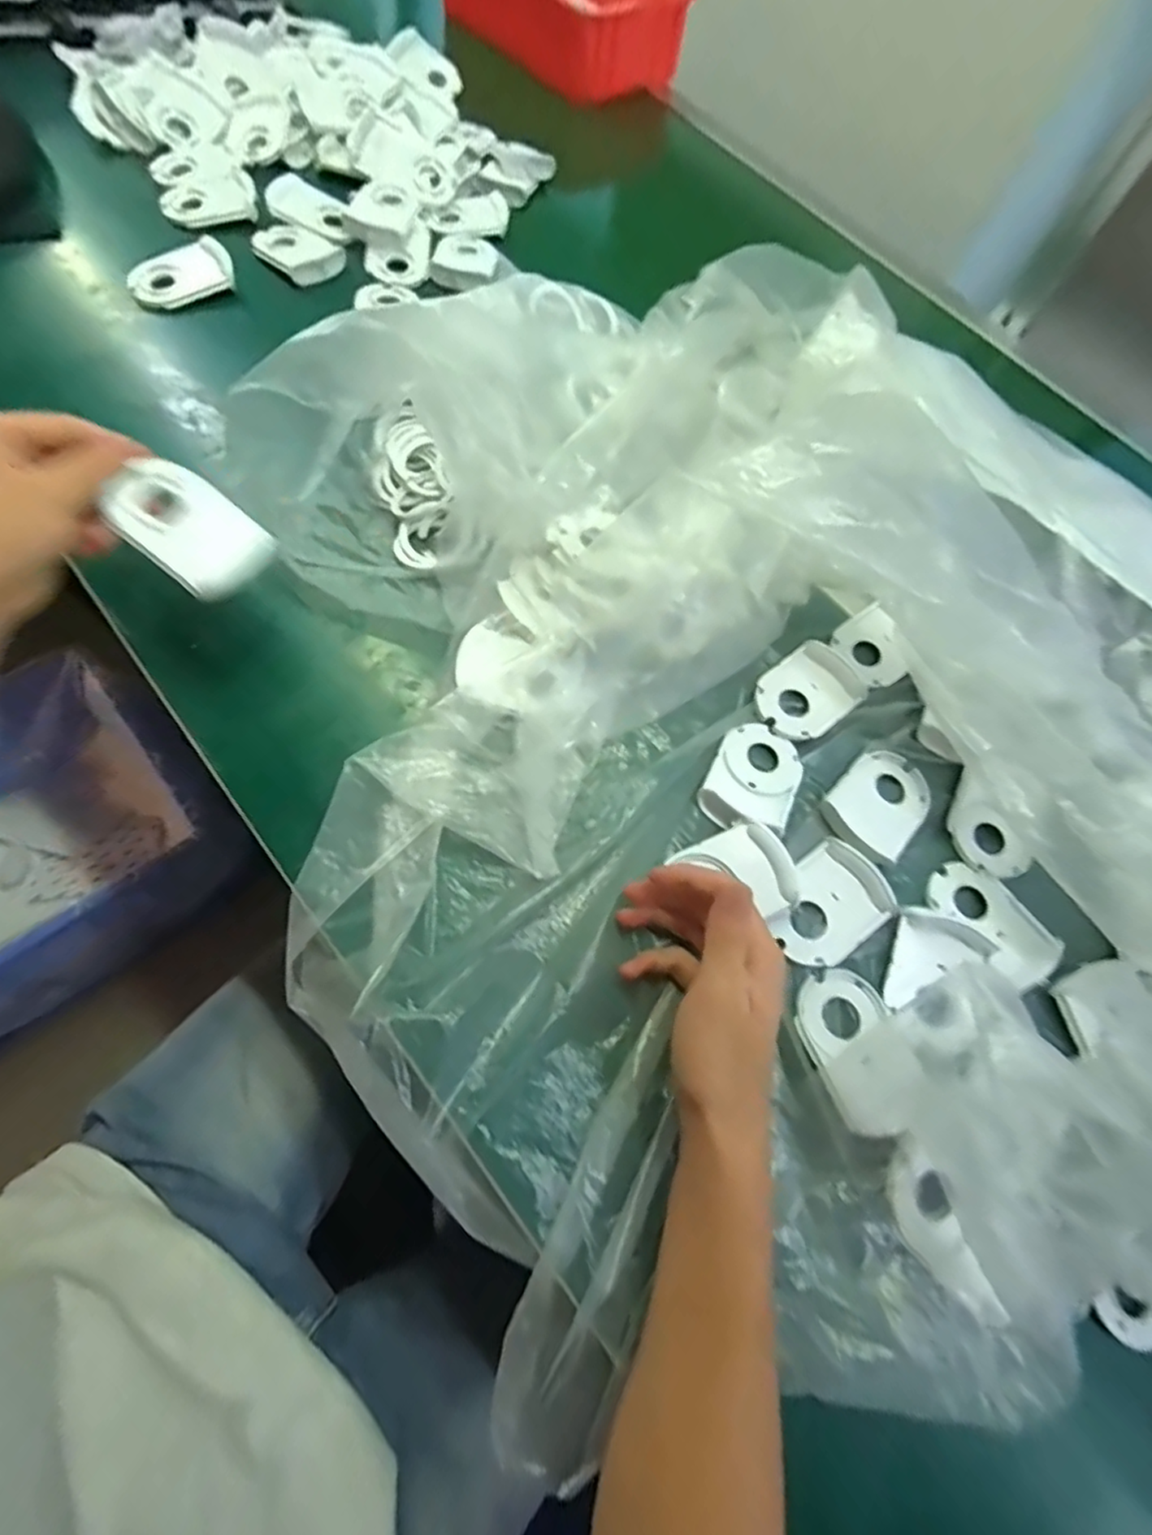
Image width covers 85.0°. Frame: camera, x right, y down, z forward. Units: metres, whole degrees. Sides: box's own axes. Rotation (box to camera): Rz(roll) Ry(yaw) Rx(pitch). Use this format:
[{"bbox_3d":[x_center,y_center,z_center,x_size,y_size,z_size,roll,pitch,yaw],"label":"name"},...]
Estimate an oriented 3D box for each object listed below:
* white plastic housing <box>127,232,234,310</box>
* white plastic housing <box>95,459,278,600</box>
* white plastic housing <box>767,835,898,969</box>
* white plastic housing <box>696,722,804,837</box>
[{"bbox_3d":[-0.342,-0.428,0.544,0.086,0.017,0.049,-28,74,-20],"label":"white plastic housing"},{"bbox_3d":[-0.226,-0.141,0.370,0.087,0.019,0.061,46,56,1],"label":"white plastic housing"},{"bbox_3d":[0.155,0.086,0.390,0.077,0.010,0.058,-33,76,-21],"label":"white plastic housing"},{"bbox_3d":[0.119,0.006,0.417,0.059,0.015,0.081,28,65,3],"label":"white plastic housing"}]

